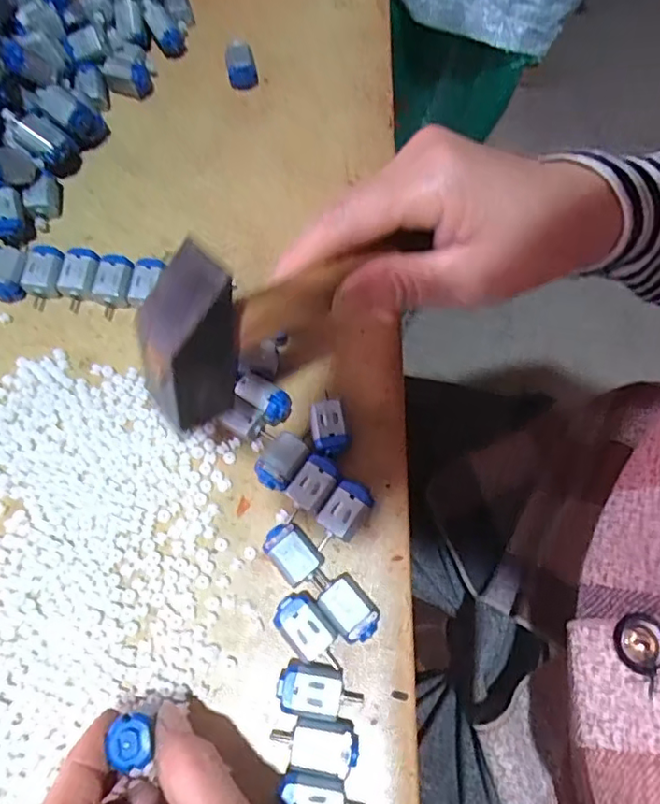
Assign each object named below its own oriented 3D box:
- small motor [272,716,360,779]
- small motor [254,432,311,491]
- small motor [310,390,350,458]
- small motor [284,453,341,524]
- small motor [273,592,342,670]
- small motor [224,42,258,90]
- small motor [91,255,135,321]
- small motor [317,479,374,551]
[{"bbox_3d":[-0.006,0.142,0.242,0.035,0.013,0.020,9,67,1],"label":"small motor"},{"bbox_3d":[-0.024,0.030,0.287,0.019,0.017,0.028,31,69,10],"label":"small motor"},{"bbox_3d":[-0.001,0.013,0.293,0.017,0.012,0.031,-8,68,-6],"label":"small motor"},{"bbox_3d":[-0.009,0.043,0.283,0.018,0.016,0.031,31,70,10],"label":"small motor"},{"bbox_3d":[-0.009,0.103,0.259,0.018,0.013,0.036,-41,75,-17],"label":"small motor"},{"bbox_3d":[-0.060,-0.230,0.393,0.020,0.016,0.031,-8,68,-6],"label":"small motor"},{"bbox_3d":[-0.121,-0.065,0.324,0.021,0.016,0.031,7,67,0],"label":"small motor"},{"bbox_3d":[0.005,0.056,0.277,0.019,0.018,0.032,32,70,10],"label":"small motor"}]

